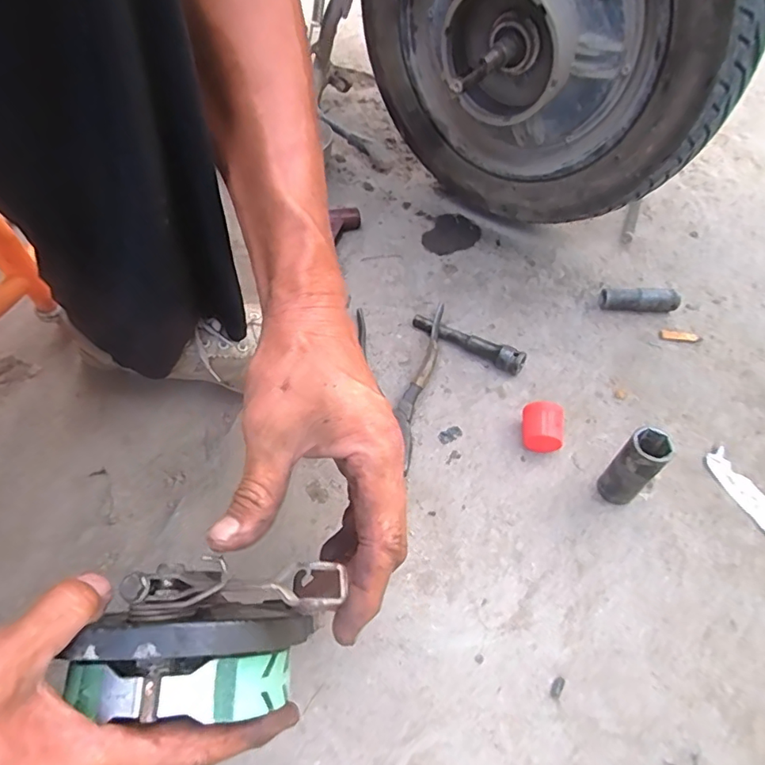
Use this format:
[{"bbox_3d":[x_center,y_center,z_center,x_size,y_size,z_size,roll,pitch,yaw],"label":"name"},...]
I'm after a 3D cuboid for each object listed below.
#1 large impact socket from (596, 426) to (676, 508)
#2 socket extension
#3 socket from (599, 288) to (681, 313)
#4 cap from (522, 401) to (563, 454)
[{"bbox_3d":[0.196,0.067,0.395,0.029,0.081,0.029,0,54,0],"label":"large impact socket"},{"bbox_3d":[0.084,-0.042,0.507,0.123,0.022,0.018,29,59,20],"label":"socket extension"},{"bbox_3d":[0.278,-0.088,0.542,0.079,0.024,0.019,4,54,4],"label":"socket"},{"bbox_3d":[0.139,0.041,0.443,0.032,0.034,0.035,8,54,7],"label":"cap"}]

